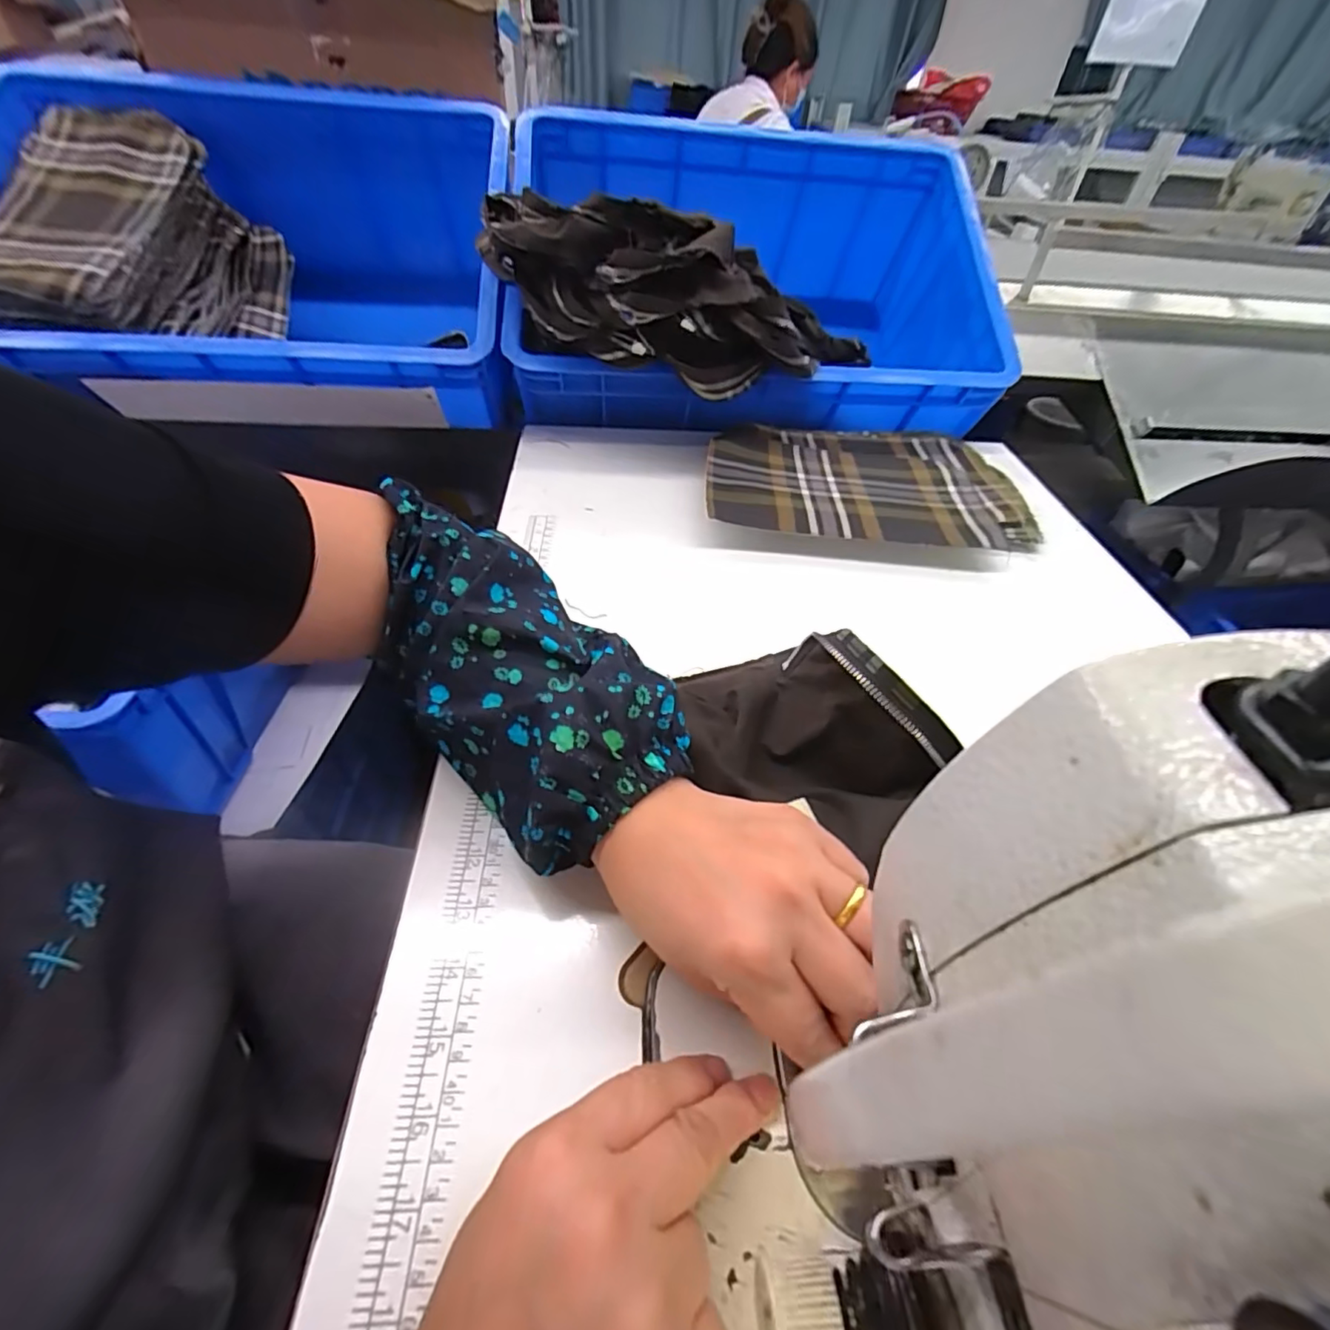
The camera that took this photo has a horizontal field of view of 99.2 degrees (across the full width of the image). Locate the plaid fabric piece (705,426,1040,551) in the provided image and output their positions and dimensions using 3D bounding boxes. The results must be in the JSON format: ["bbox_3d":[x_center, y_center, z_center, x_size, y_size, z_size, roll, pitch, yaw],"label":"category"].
[{"bbox_3d":[0.188,-0.175,0.542,0.291,0.011,0.195,6,51,-2],"label":"plaid fabric piece"}]

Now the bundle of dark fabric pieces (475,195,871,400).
[{"bbox_3d":[-0.015,-0.334,0.521,0.365,0.135,0.127,16,50,-1],"label":"bundle of dark fabric pieces"}]

